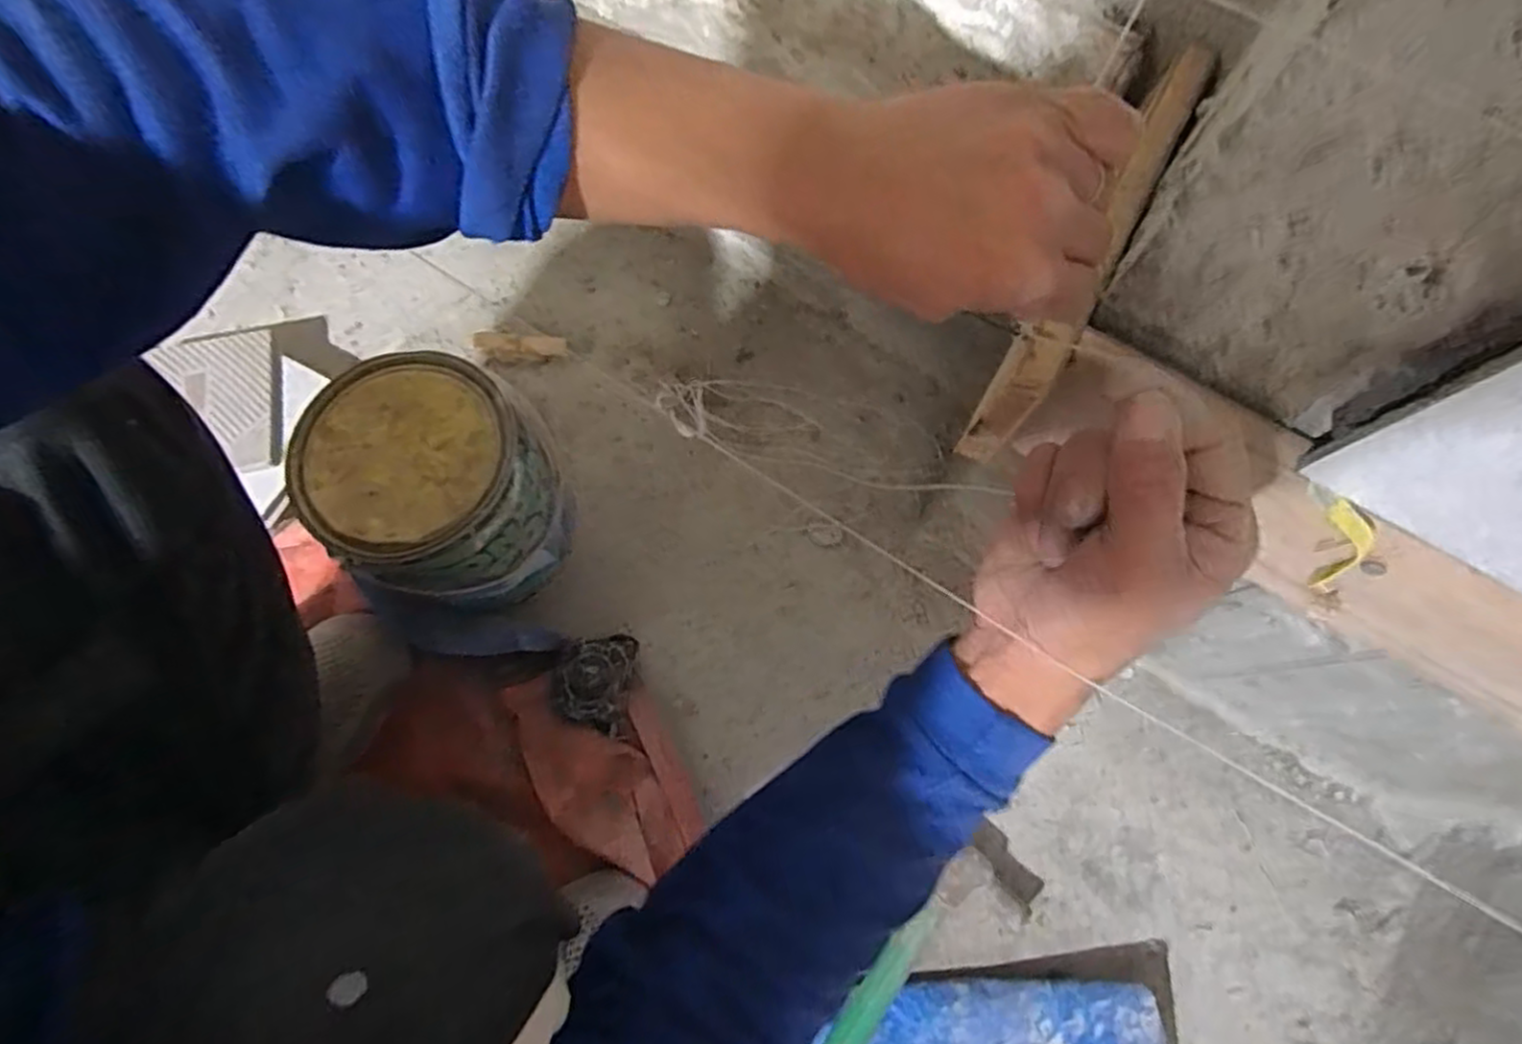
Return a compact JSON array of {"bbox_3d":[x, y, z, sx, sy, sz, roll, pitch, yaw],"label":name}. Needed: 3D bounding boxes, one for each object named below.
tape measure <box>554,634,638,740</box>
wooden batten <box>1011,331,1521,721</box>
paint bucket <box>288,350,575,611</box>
[{"bbox_3d":[-0.147,0.142,0.639,0.061,0.041,0.085,8,73,2],"label":"tape measure"},{"bbox_3d":[0.341,0.059,0.336,0.466,0.109,0.024,31,76,9],"label":"wooden batten"},{"bbox_3d":[-0.262,-0.020,0.618,0.161,0.191,0.165,0,73,0],"label":"paint bucket"}]

